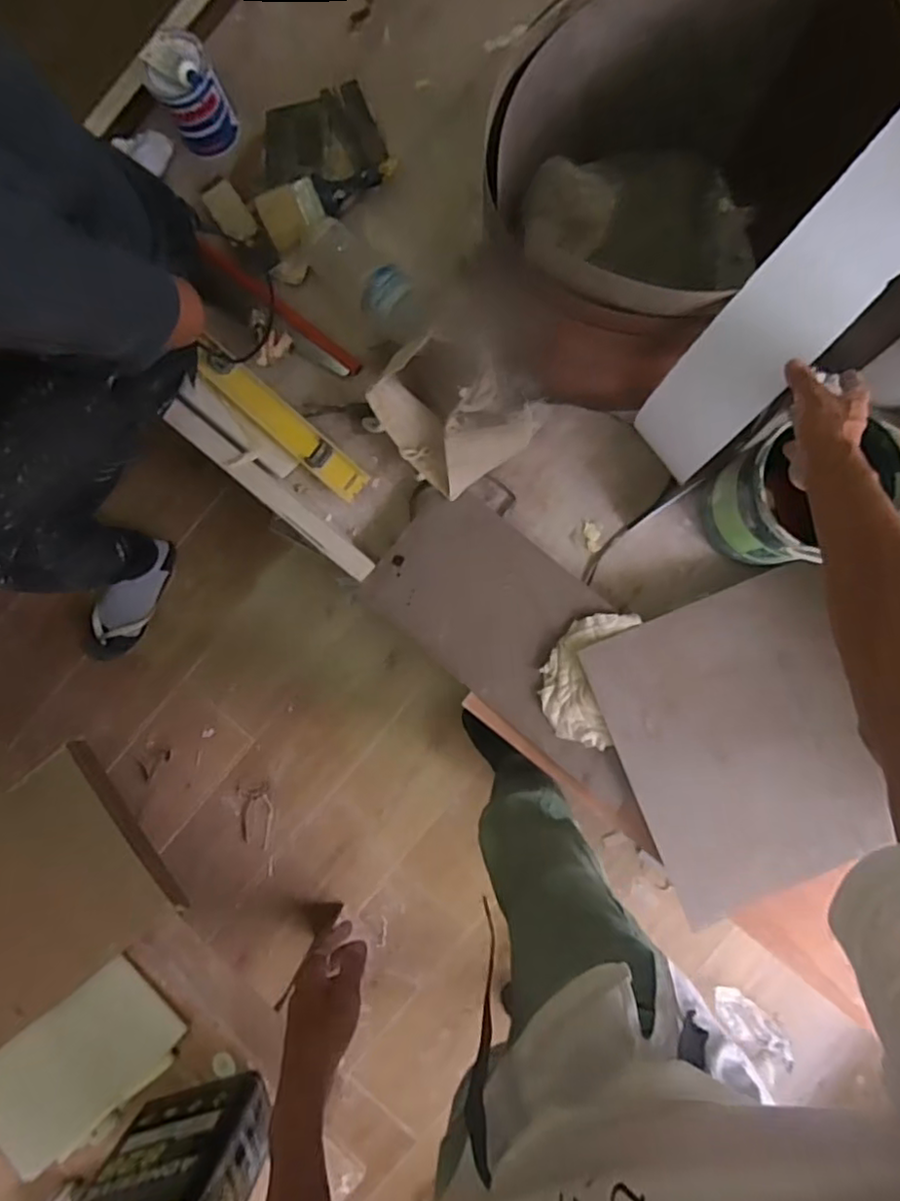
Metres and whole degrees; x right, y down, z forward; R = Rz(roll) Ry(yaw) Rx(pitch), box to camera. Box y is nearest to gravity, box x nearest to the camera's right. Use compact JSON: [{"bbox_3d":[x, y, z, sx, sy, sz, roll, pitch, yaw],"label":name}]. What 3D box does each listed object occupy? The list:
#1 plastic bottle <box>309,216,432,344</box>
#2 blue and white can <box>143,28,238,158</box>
[{"bbox_3d":[-0.123,-0.484,0.951,0.085,0.082,0.228,-43,87,1],"label":"plastic bottle"},{"bbox_3d":[-0.390,-0.761,0.935,0.091,0.122,0.103,-34,88,2],"label":"blue and white can"}]

